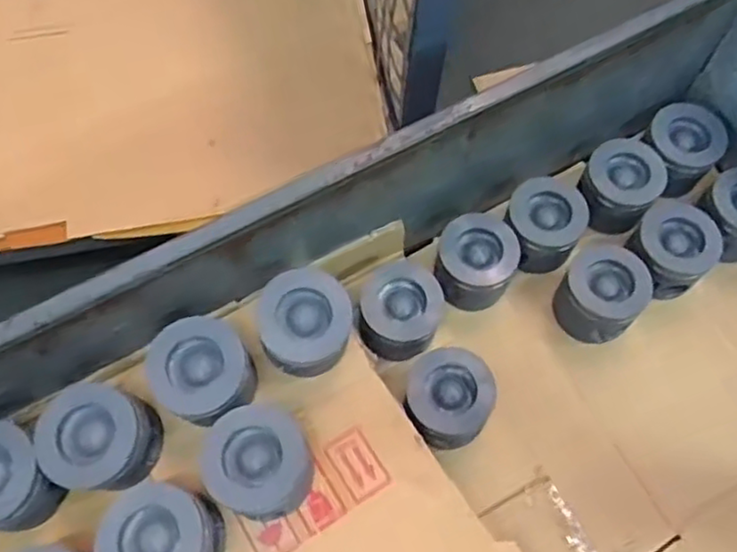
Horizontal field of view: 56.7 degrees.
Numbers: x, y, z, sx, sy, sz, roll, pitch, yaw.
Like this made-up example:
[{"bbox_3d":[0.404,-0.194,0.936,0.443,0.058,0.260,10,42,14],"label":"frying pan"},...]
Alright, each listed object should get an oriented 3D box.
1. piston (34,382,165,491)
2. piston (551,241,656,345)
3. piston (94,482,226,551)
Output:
[{"bbox_3d":[-0.243,0.148,0.615,0.089,0.068,0.084,0,67,0],"label":"piston"},{"bbox_3d":[0.259,0.021,0.764,0.087,0.064,0.090,0,67,0],"label":"piston"},{"bbox_3d":[-0.177,0.229,0.588,0.090,0.073,0.086,0,67,0],"label":"piston"}]

